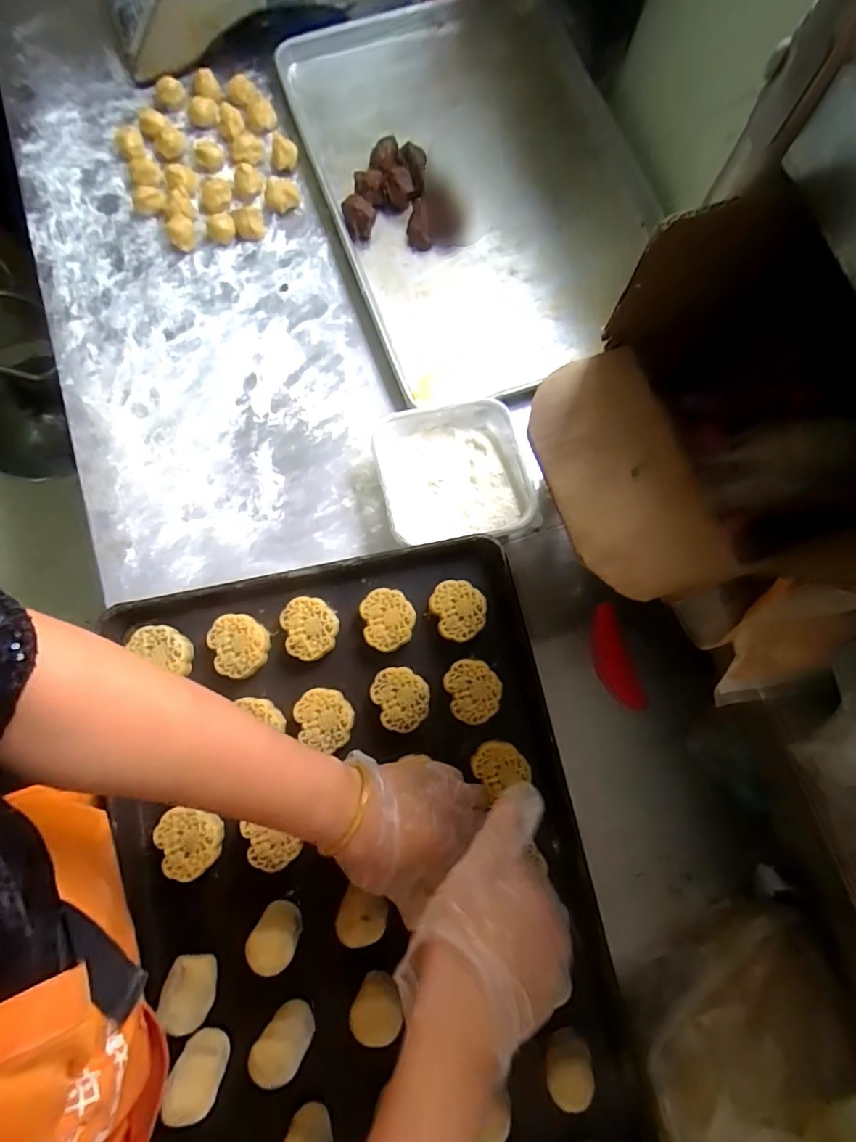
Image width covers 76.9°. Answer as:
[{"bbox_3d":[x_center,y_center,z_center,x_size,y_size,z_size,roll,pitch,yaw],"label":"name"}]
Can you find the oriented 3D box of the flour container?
[{"bbox_3d":[0.028,-0.104,0.601,0.157,0.060,0.151,-9,77,-3],"label":"flour container"}]

